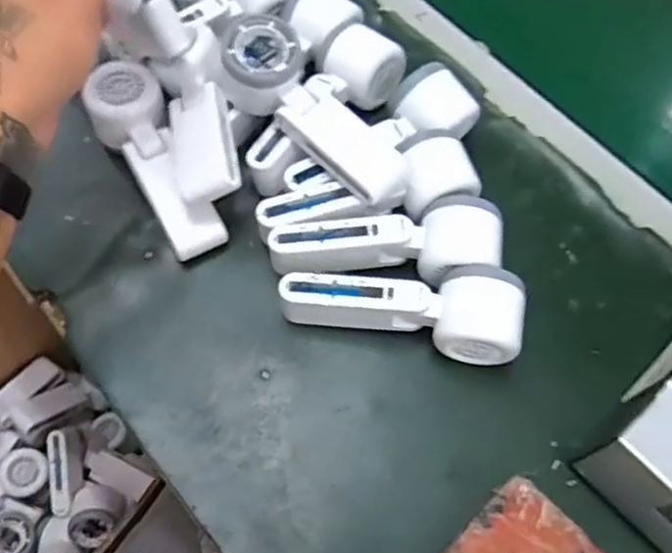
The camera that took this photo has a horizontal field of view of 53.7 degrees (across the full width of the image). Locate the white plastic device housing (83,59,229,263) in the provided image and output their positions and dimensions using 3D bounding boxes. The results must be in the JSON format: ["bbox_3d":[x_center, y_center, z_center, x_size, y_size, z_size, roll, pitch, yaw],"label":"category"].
[{"bbox_3d":[-0.141,-0.089,0.511,0.056,0.052,0.162,-24,69,-12],"label":"white plastic device housing"}]

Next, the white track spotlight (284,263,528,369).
[{"bbox_3d":[0.047,0.020,0.472,0.169,0.047,0.063,10,66,2],"label":"white track spotlight"}]

